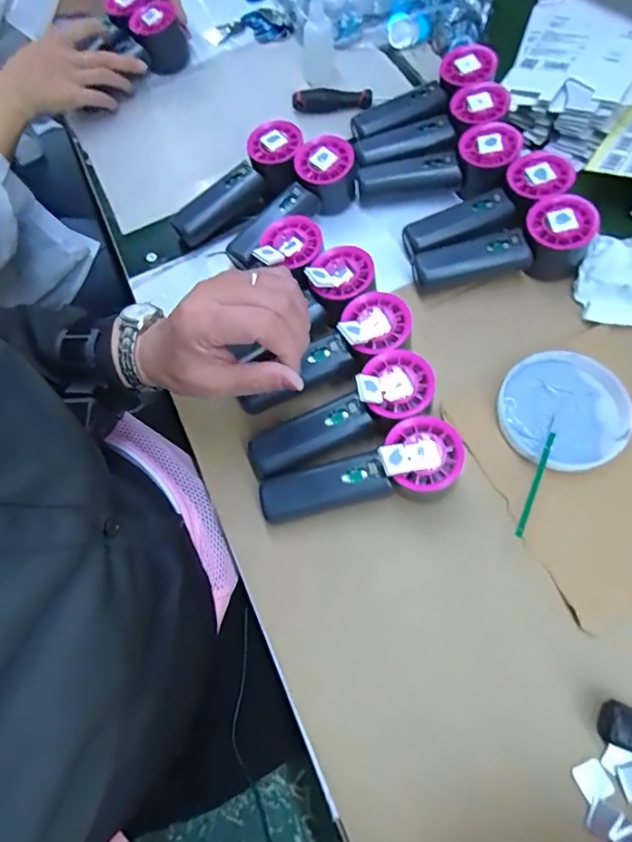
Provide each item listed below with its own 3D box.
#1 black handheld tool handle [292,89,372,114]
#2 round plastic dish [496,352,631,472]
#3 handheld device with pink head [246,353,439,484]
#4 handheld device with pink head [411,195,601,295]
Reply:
[{"bbox_3d":[0.019,-0.370,0.588,0.089,0.018,0.025,-9,67,0],"label":"black handheld tool handle"},{"bbox_3d":[0.202,-0.009,0.415,0.098,0.015,0.100,-1,67,3],"label":"round plastic dish"},{"bbox_3d":[0.019,0.001,0.408,0.157,0.050,0.055,-29,69,4],"label":"handheld device with pink head"},{"bbox_3d":[0.170,-0.155,0.473,0.157,0.054,0.053,-13,67,12],"label":"handheld device with pink head"}]

